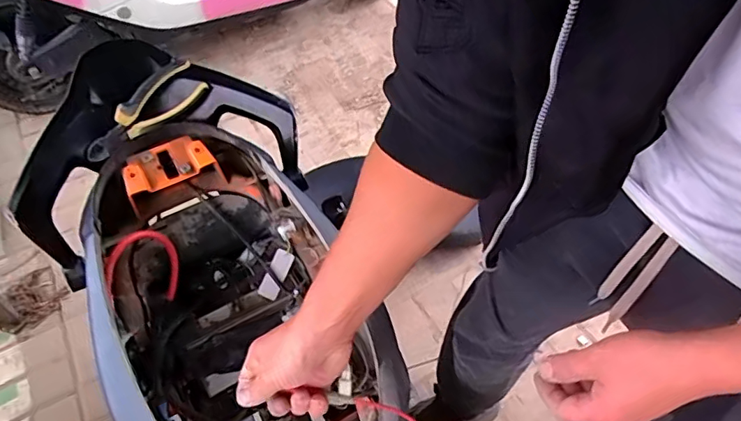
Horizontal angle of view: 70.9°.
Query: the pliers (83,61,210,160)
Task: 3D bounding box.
[{"bbox_3d":[-0.276,-0.118,0.635,0.162,0.052,0.020,-43,35,-7],"label":"pliers"}]

